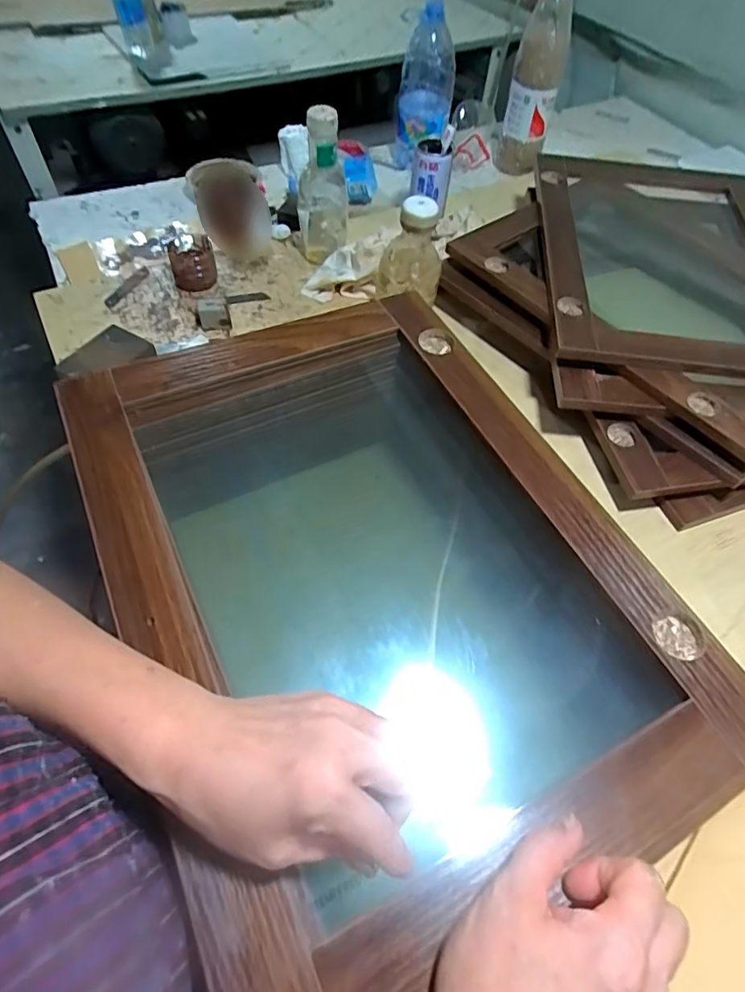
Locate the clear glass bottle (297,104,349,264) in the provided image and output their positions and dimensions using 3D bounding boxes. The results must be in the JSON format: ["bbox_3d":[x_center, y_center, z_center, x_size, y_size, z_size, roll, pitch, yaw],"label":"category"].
[{"bbox_3d":[-0.069,-0.415,0.731,0.068,0.212,0.057,0,56,-3],"label":"clear glass bottle"}]

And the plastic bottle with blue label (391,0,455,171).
[{"bbox_3d":[0.091,-0.713,0.929,0.097,0.217,0.072,9,56,3],"label":"plastic bottle with blue label"}]

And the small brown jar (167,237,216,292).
[{"bbox_3d":[-0.262,-0.339,0.761,0.066,0.047,0.082,-12,58,-11],"label":"small brown jar"}]

